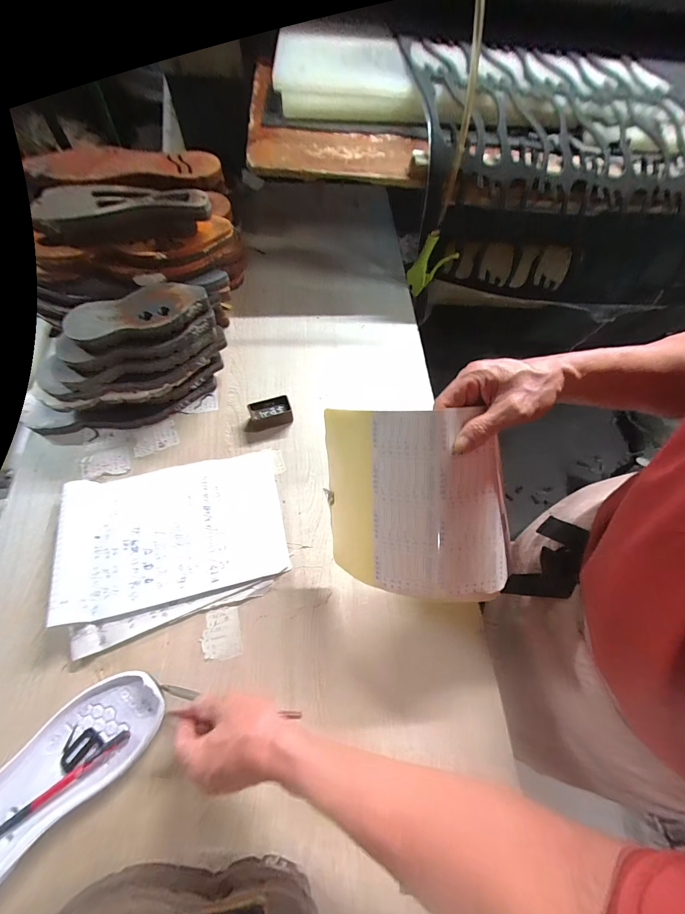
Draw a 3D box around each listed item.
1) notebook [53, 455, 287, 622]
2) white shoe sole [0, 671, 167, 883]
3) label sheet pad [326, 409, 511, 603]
[{"bbox_3d":[-0.239,0.099,0.484,0.298,0.040,0.203,-11,66,-7],"label":"notebook"},{"bbox_3d":[-0.318,0.346,0.364,0.262,0.043,0.093,-38,72,-17],"label":"white shoe sole"},{"bbox_3d":[0.082,0.047,0.371,0.207,0.070,0.206,1,102,6],"label":"label sheet pad"}]

